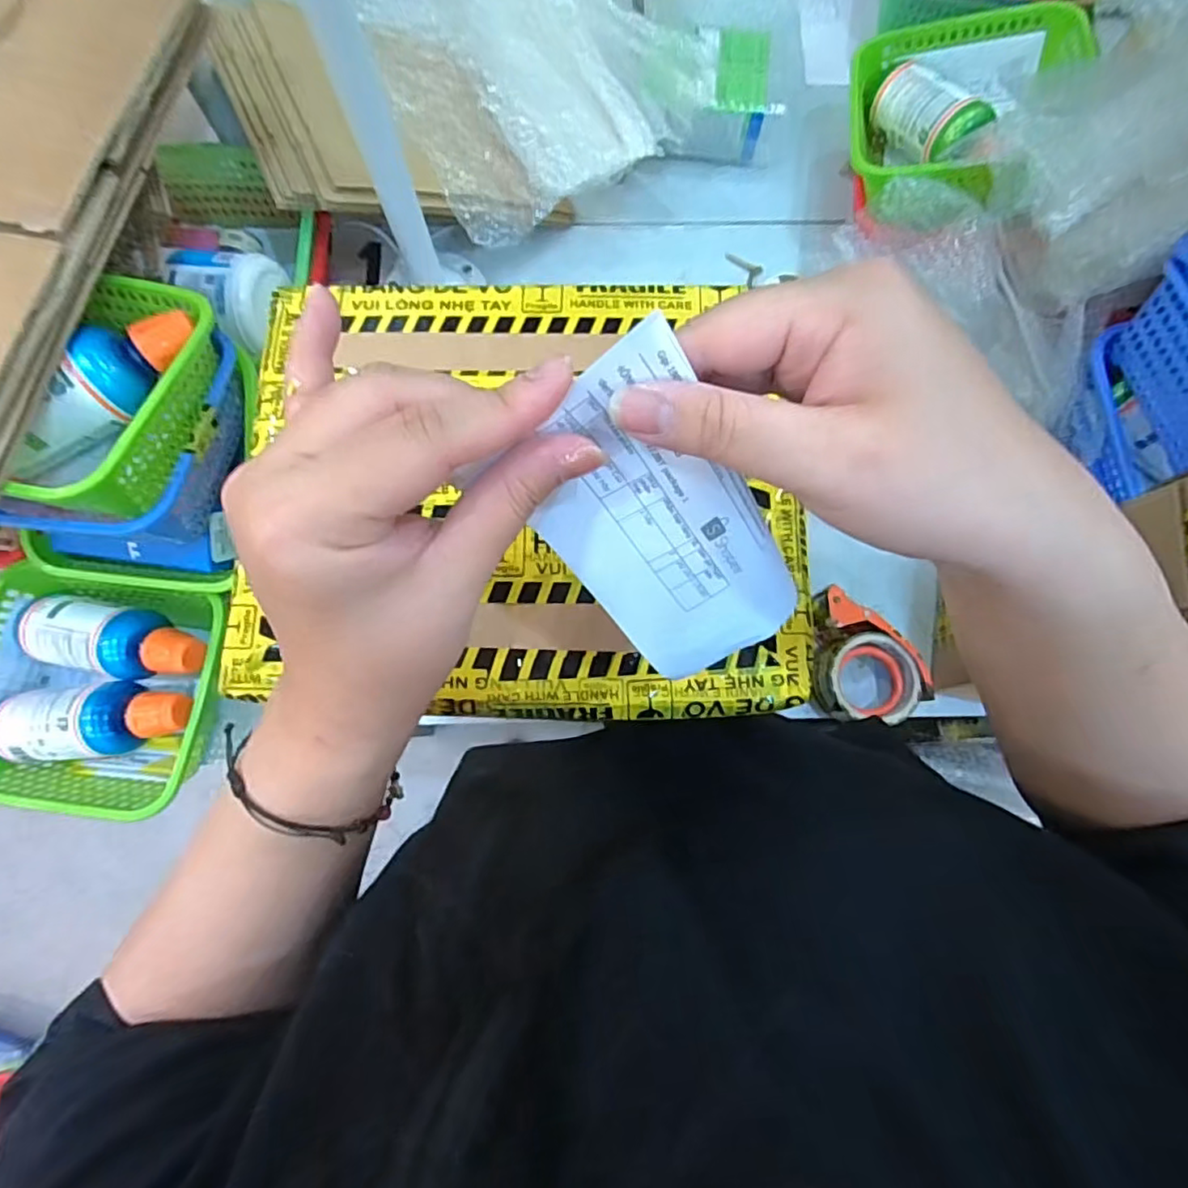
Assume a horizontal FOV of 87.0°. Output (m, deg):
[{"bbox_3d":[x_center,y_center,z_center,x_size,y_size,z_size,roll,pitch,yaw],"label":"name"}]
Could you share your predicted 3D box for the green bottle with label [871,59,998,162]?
[{"bbox_3d":[0.352,-0.514,0.672,0.054,0.057,0.142,-30,61,-7],"label":"green bottle with label"}]

